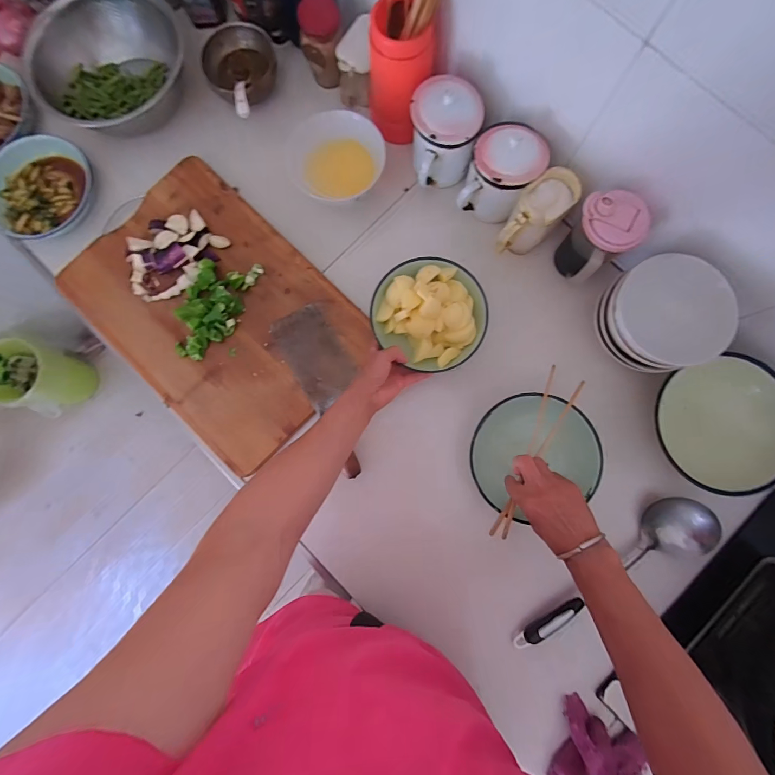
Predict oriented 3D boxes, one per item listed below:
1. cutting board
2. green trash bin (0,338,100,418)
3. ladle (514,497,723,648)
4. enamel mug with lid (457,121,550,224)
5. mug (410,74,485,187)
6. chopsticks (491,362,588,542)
[{"bbox_3d":[-0.274,-0.129,0.588,0.454,0.031,0.319,44,86,6],"label":"cutting board"},{"bbox_3d":[-1.143,-0.033,1.203,0.176,0.227,0.205,23,85,4],"label":"green trash bin"},{"bbox_3d":[0.323,0.275,0.531,0.328,0.052,0.090,-30,84,-2],"label":"ladle"},{"bbox_3d":[0.178,-0.333,0.559,0.107,0.103,0.107,18,84,3],"label":"enamel mug with lid"},{"bbox_3d":[0.089,-0.386,0.567,0.101,0.108,0.104,0,83,1],"label":"mug"},{"bbox_3d":[0.205,0.091,0.505,0.050,0.016,0.247,26,82,4],"label":"chopsticks"}]

